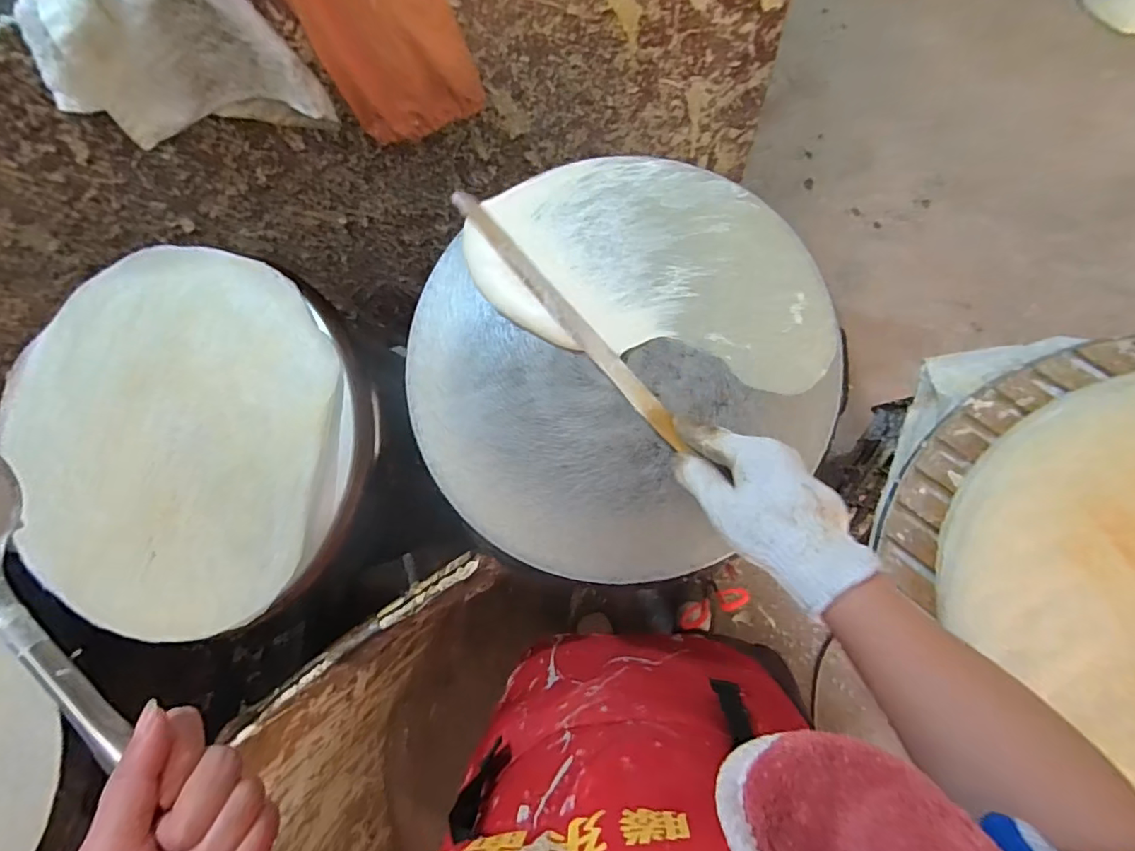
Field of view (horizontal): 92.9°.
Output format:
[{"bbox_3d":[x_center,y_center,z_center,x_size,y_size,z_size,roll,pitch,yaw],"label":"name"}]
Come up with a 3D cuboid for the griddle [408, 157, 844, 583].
[{"bbox_3d":[0.037,-0.062,0.473,0.362,0.033,0.352,-1,85,8],"label":"griddle"}]

